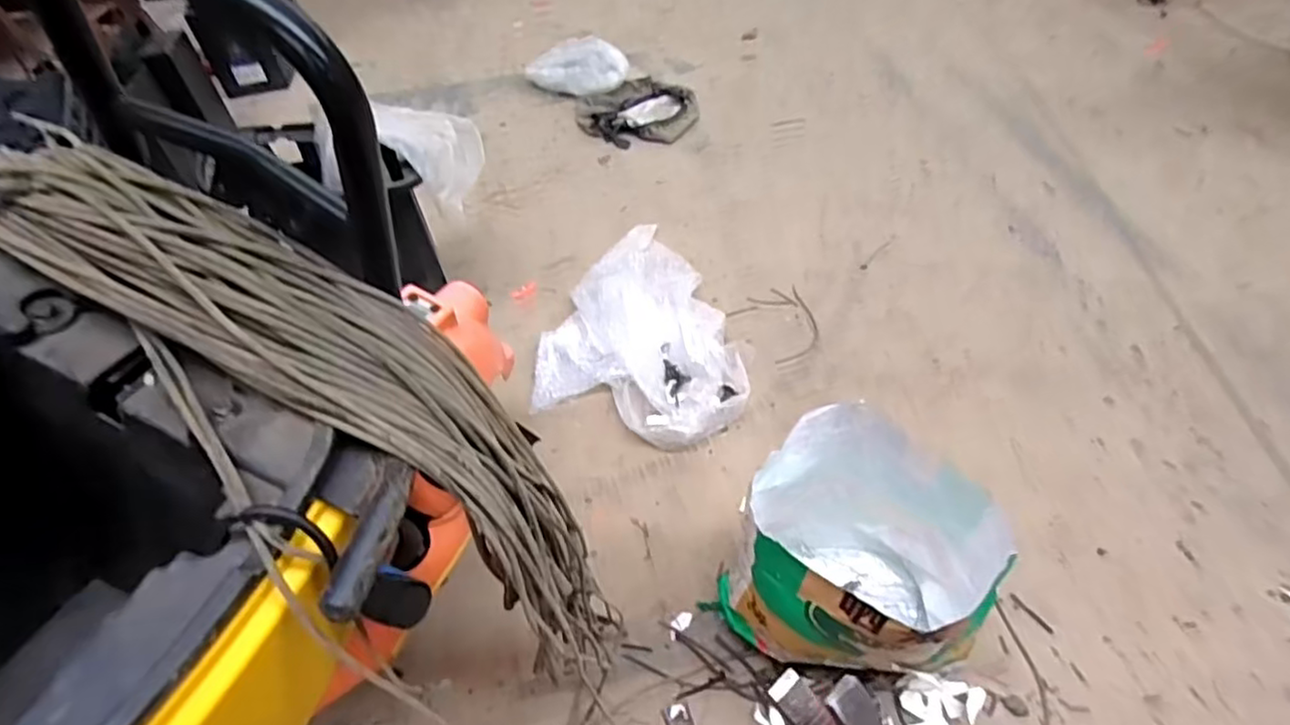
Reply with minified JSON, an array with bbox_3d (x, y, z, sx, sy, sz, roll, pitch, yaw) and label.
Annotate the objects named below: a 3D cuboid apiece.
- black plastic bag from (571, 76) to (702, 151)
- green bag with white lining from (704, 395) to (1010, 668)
[{"bbox_3d":[-0.022,-0.641,1.703,0.299,0.038,0.315,-7,46,-1],"label":"black plastic bag"},{"bbox_3d":[0.216,0.221,0.715,0.211,0.246,0.242,-34,52,-24],"label":"green bag with white lining"}]

